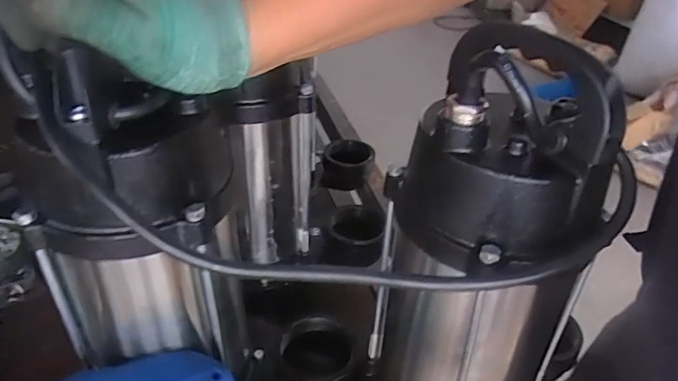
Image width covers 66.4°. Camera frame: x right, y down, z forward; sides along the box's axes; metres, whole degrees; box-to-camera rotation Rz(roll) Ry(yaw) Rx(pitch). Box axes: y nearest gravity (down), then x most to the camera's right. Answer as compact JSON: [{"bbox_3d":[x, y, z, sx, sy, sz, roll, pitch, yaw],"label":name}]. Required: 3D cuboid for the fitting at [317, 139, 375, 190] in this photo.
[{"bbox_3d":[0.011,-0.038,0.759,0.077,0.047,0.073,6,35,3],"label":"fitting"}]

